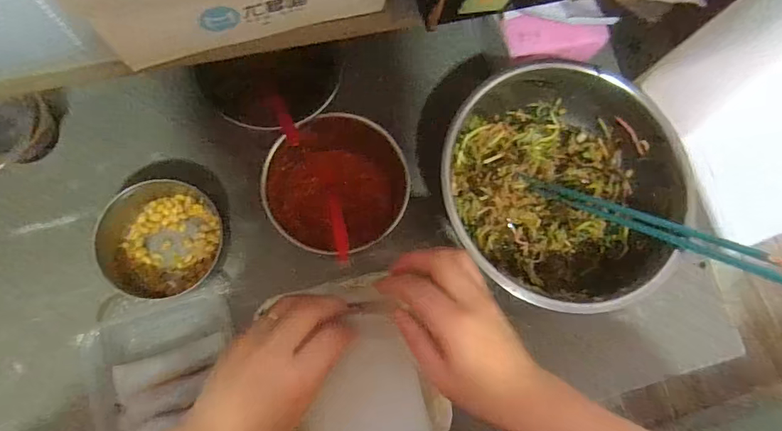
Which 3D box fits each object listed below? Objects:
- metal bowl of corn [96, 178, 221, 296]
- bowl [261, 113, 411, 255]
[{"bbox_3d":[-0.197,0.016,0.402,0.090,0.043,0.101,-15,80,-10],"label":"metal bowl of corn"},{"bbox_3d":[-0.040,-0.029,0.398,0.115,0.070,0.129,32,76,0],"label":"bowl"}]

